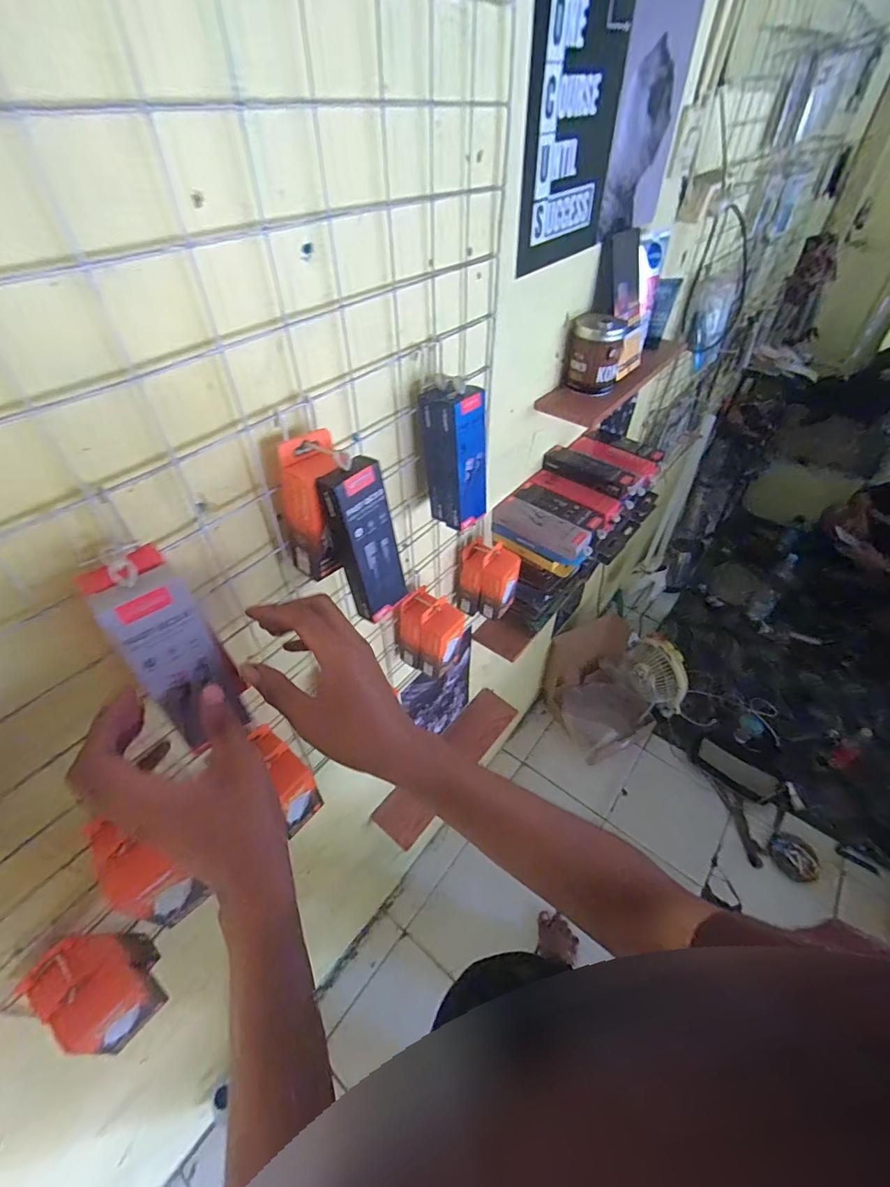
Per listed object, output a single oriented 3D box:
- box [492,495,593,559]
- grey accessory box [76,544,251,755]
[{"bbox_3d":[0.156,-0.110,0.774,0.156,0.035,0.055,31,53,27],"label":"box"},{"bbox_3d":[-0.188,0.043,0.341,0.054,0.145,0.045,-24,36,-22],"label":"grey accessory box"}]

